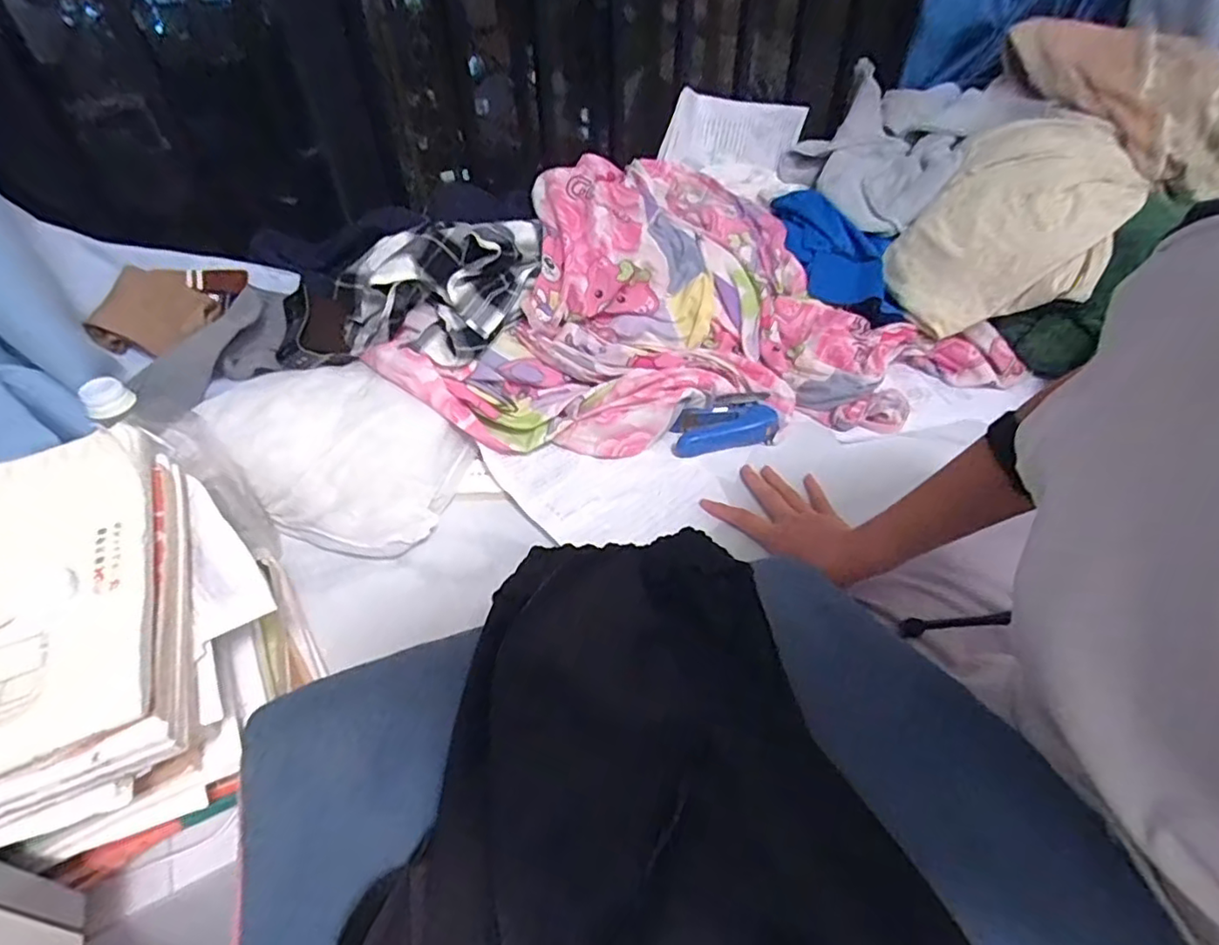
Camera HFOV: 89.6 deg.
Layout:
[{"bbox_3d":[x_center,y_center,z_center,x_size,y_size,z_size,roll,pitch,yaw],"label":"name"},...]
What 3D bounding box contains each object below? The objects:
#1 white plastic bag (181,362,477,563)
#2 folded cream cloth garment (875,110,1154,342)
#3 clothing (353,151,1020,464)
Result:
[{"bbox_3d":[-0.261,-0.021,0.623,0.212,0.113,0.167,22,50,22],"label":"white plastic bag"},{"bbox_3d":[0.542,-0.330,0.809,0.221,0.163,0.321,32,54,28],"label":"folded cream cloth garment"},{"bbox_3d":[0.118,-0.233,0.779,0.714,0.187,0.391,-5,45,-3],"label":"clothing"}]

